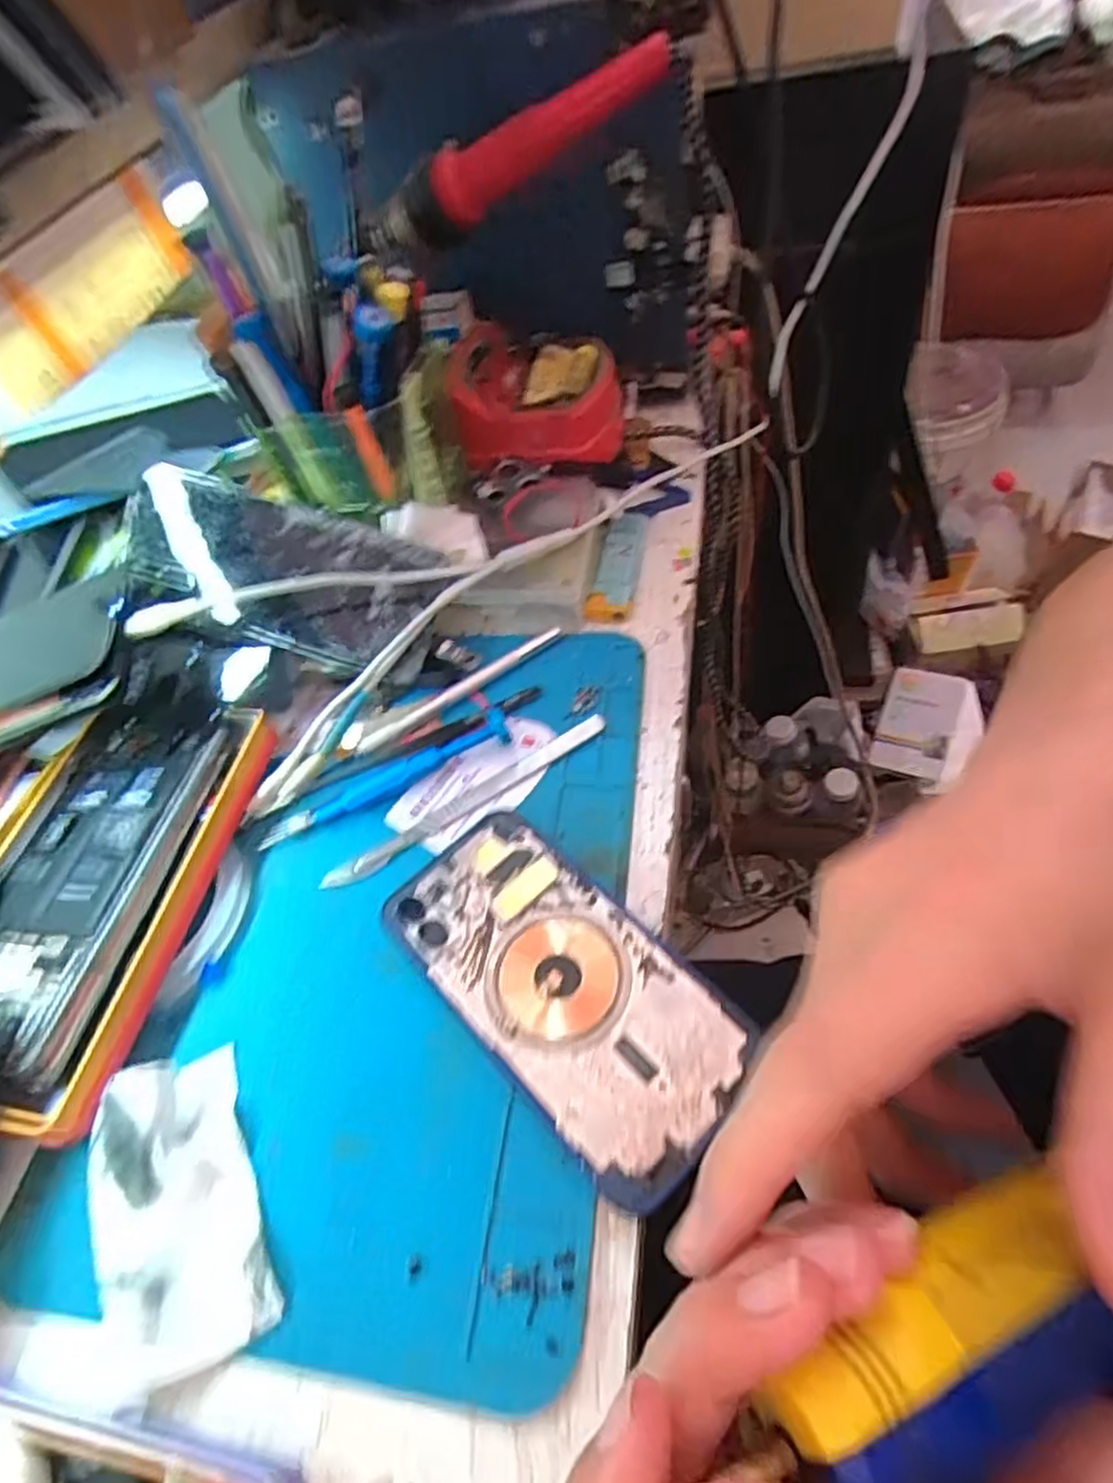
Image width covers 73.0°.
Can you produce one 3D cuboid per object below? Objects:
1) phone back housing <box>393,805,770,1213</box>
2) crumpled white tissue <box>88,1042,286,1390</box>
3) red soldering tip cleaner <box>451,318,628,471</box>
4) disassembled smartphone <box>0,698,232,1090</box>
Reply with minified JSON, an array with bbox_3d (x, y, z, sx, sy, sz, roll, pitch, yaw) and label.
[{"bbox_3d":[0.000,0.082,0.267,0.070,0.016,0.138,-37,60,-24],"label":"phone back housing"},{"bbox_3d":[-0.121,0.145,0.235,0.049,0.011,0.088,-22,55,-16],"label":"crumpled white tissue"},{"bbox_3d":[-0.010,-0.204,0.438,0.094,0.041,0.089,2,53,11],"label":"red soldering tip cleaner"},{"bbox_3d":[-0.197,0.050,0.310,0.073,0.007,0.157,2,52,13],"label":"disassembled smartphone"}]

